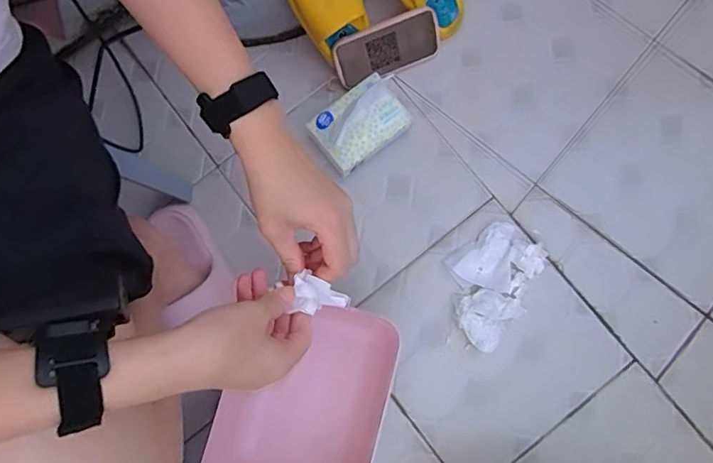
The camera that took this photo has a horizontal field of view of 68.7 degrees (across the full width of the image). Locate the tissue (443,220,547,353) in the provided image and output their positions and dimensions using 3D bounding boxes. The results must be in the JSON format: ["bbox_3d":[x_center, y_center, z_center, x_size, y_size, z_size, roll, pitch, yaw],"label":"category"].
[{"bbox_3d":[0.192,0.069,0.736,0.121,0.045,0.162,44,85,8],"label":"tissue"}]

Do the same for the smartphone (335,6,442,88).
[{"bbox_3d":[0.046,-0.274,0.778,0.160,0.079,0.011,-22,39,-5],"label":"smartphone"}]

